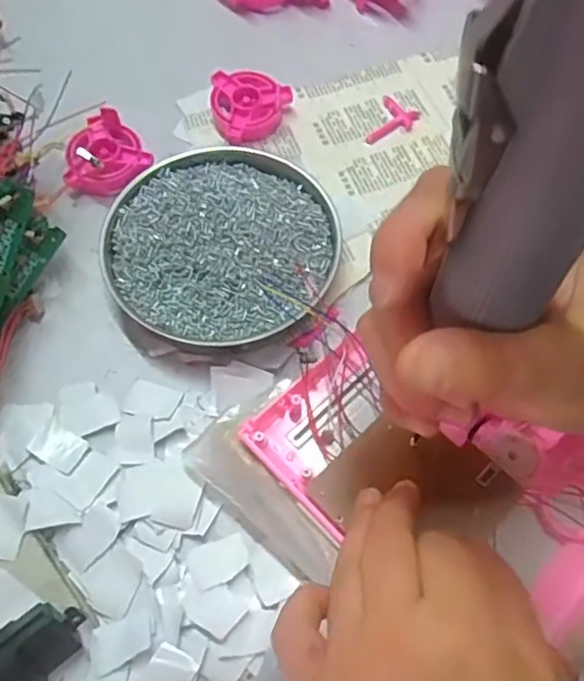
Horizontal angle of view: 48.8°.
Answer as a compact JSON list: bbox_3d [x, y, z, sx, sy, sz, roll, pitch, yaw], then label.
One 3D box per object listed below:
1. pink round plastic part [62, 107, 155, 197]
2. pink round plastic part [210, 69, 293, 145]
[{"bbox_3d":[-0.121,-0.119,0.412,0.053,0.027,0.046,-21,68,-10],"label":"pink round plastic part"},{"bbox_3d":[-0.027,-0.158,0.435,0.053,0.017,0.049,0,66,-1],"label":"pink round plastic part"}]

